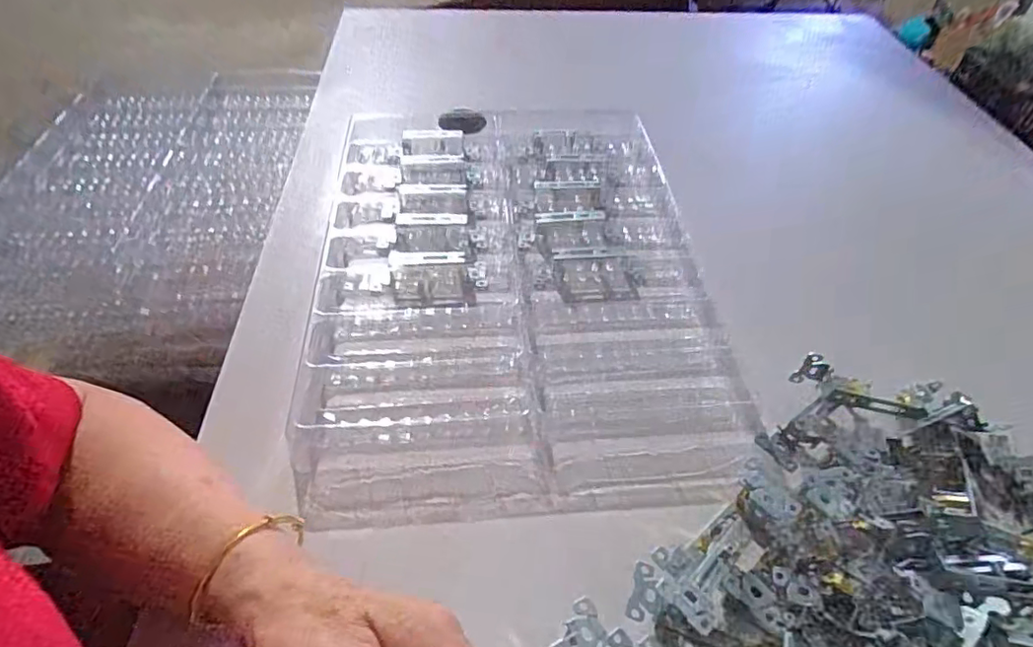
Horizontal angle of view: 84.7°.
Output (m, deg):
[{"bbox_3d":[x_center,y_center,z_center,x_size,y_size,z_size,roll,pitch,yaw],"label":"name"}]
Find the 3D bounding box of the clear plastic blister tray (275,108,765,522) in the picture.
[{"bbox_3d":[0.000,-0.058,0.523,0.339,0.033,0.466,-3,48,-3],"label":"clear plastic blister tray"}]

